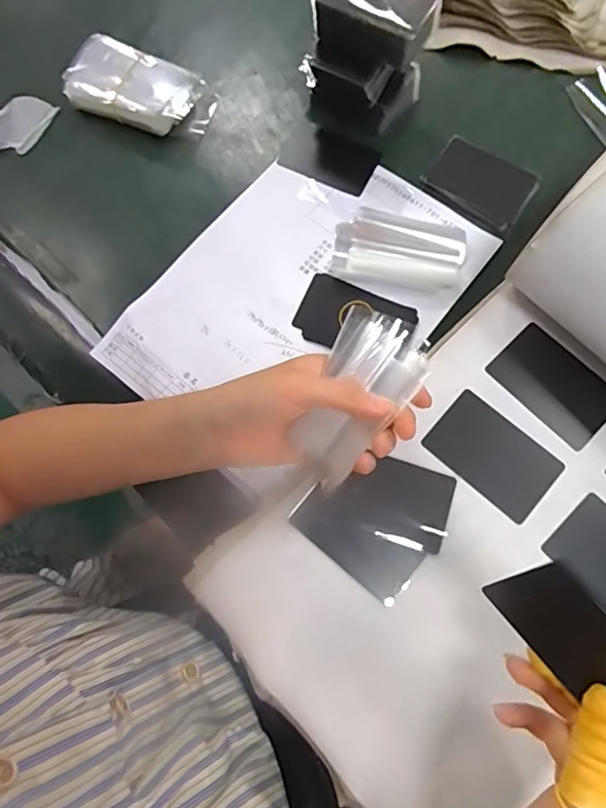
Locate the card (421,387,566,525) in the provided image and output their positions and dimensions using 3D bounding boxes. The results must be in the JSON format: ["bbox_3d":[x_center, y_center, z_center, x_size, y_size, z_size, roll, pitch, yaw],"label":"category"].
[{"bbox_3d":[0.131,0.035,0.350,0.083,0.004,0.055,41,77,12],"label":"card"}]

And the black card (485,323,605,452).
[{"bbox_3d":[0.180,-0.014,0.362,0.054,0.004,0.084,-43,79,-8],"label":"black card"}]

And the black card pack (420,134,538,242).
[{"bbox_3d":[0.160,-0.200,0.459,0.094,0.009,0.067,38,78,11],"label":"black card pack"}]

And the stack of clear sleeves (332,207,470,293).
[{"bbox_3d":[0.083,-0.137,0.440,0.110,0.007,0.070,10,74,4],"label":"stack of clear sleeves"}]

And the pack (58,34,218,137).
[{"bbox_3d":[-0.149,-0.296,0.476,0.131,0.034,0.072,23,75,8],"label":"pack"}]

